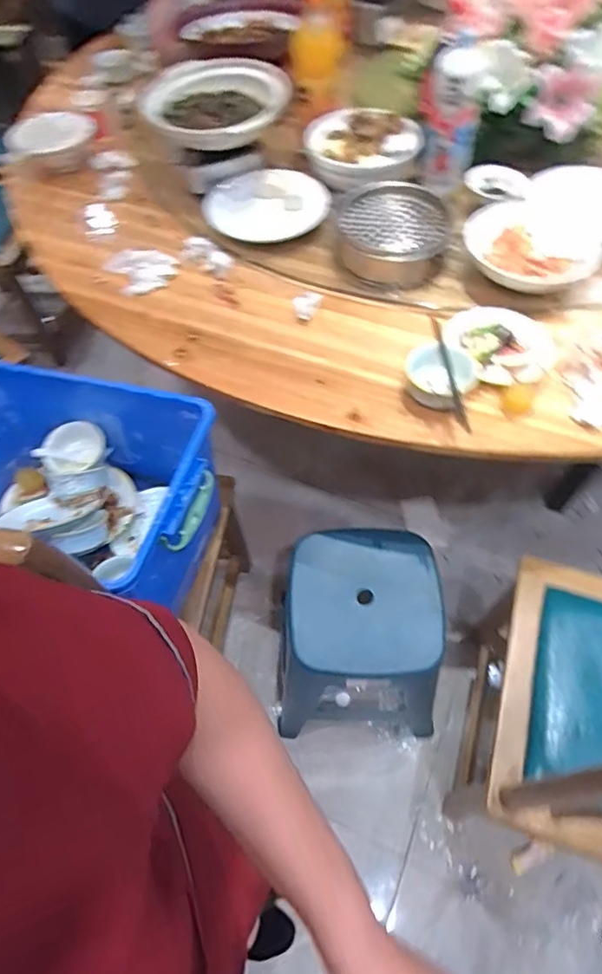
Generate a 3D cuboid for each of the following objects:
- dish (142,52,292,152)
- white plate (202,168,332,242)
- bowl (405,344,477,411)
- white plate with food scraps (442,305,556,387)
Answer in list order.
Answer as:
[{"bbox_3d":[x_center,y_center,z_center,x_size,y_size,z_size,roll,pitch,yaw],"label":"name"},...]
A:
[{"bbox_3d":[-0.179,-0.813,1.123,0.297,0.077,0.308,-15,59,-7],"label":"dish"},{"bbox_3d":[-0.069,-0.584,1.109,0.228,0.033,0.212,-3,70,9],"label":"white plate"},{"bbox_3d":[0.228,-0.181,0.860,0.107,0.055,0.110,-1,58,2],"label":"bowl"},{"bbox_3d":[0.341,-0.244,0.899,0.172,0.023,0.171,-1,58,2],"label":"white plate with food scraps"}]

